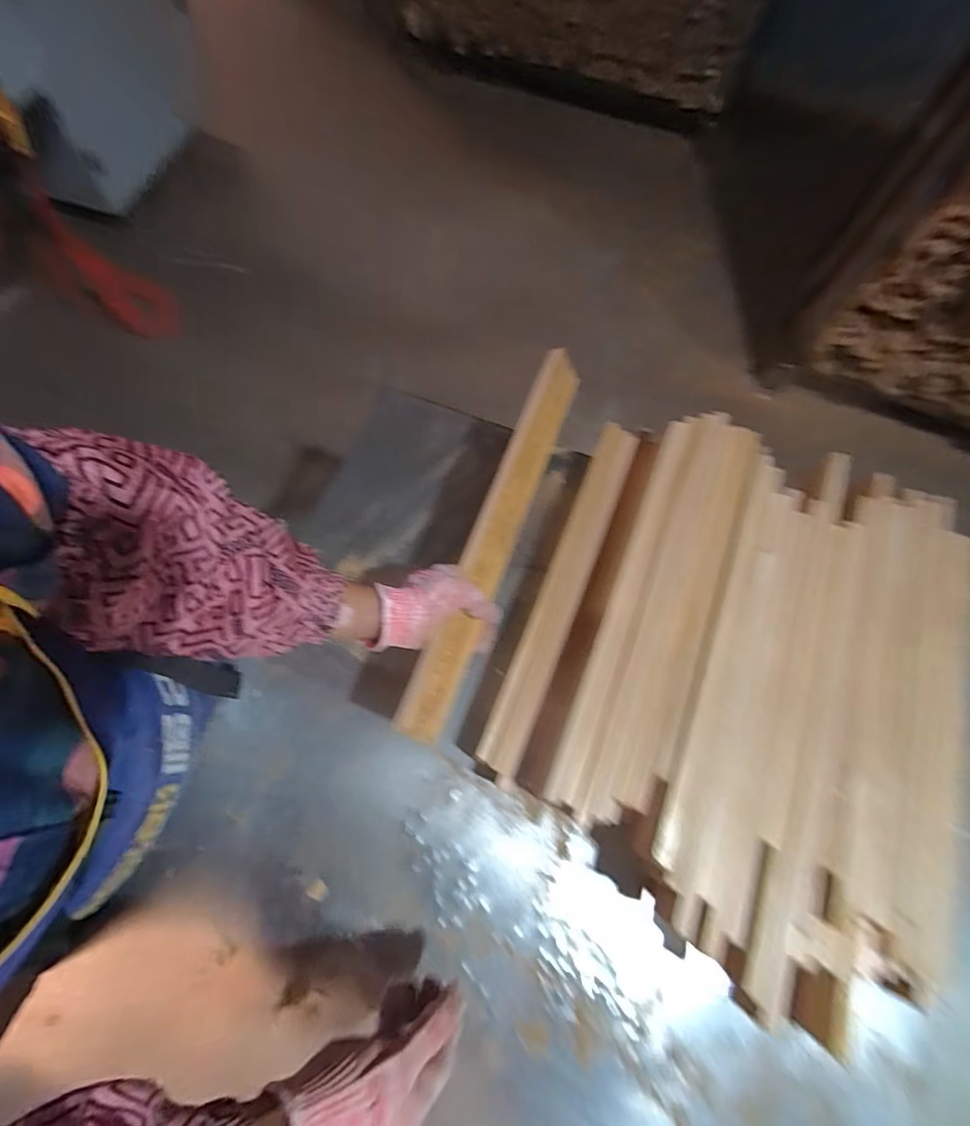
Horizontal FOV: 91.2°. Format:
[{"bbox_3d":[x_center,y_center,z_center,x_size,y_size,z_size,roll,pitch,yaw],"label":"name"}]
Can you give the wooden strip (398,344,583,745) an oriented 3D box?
[{"bbox_3d":[0.019,-0.044,0.542,0.016,0.068,0.471,1,62,45],"label":"wooden strip"}]

